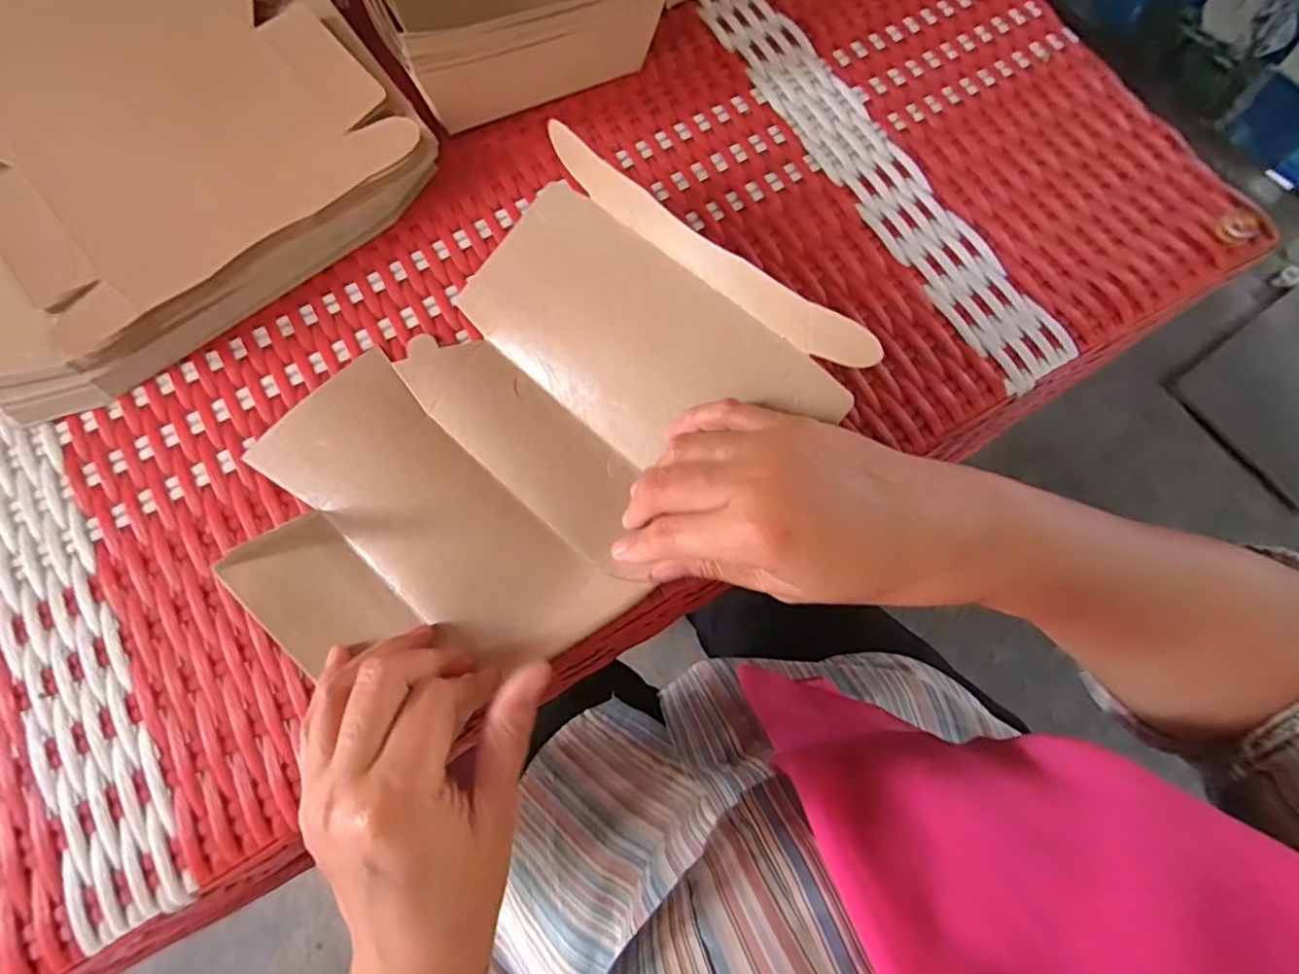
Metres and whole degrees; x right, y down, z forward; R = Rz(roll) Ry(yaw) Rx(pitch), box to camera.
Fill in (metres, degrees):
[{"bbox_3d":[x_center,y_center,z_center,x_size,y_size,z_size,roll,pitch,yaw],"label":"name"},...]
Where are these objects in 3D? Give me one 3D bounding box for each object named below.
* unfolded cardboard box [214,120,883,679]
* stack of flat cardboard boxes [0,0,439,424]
[{"bbox_3d":[-0.066,-0.024,0.283,0.254,0.061,0.182,-41,78,-11],"label":"unfolded cardboard box"},{"bbox_3d":[-0.303,-0.223,0.350,0.254,0.037,0.323,-37,77,-10],"label":"stack of flat cardboard boxes"}]

